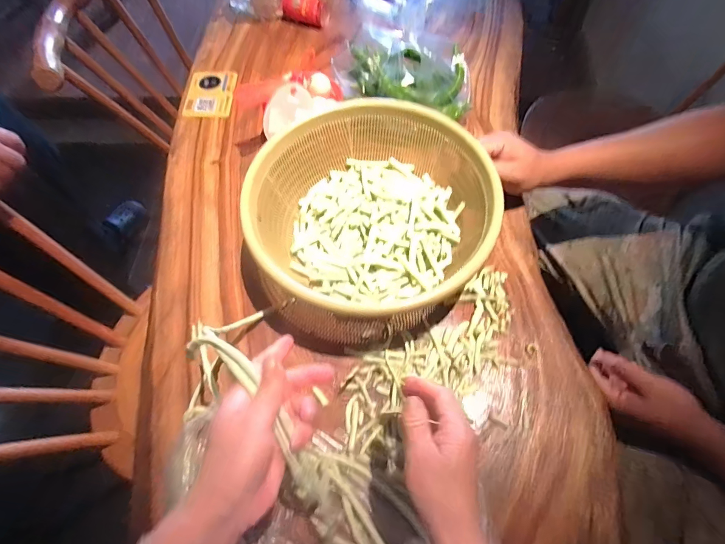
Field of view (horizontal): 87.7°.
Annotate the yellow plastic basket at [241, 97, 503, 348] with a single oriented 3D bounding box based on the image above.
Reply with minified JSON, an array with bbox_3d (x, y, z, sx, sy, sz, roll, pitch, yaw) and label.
[{"bbox_3d":[0.008,-0.074,0.521,0.305,0.117,0.300,-1,64,1],"label":"yellow plastic basket"}]

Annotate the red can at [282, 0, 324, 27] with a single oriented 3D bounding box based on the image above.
[{"bbox_3d":[-0.126,-0.565,0.815,0.099,0.051,0.053,20,66,11],"label":"red can"}]

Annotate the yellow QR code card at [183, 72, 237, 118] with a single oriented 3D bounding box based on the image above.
[{"bbox_3d":[-0.292,-0.341,0.728,0.087,0.006,0.111,2,69,-3],"label":"yellow QR code card"}]

